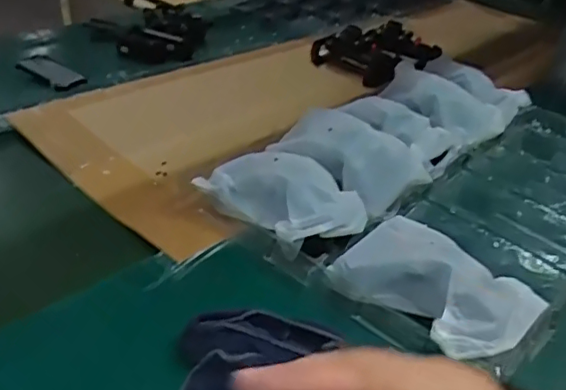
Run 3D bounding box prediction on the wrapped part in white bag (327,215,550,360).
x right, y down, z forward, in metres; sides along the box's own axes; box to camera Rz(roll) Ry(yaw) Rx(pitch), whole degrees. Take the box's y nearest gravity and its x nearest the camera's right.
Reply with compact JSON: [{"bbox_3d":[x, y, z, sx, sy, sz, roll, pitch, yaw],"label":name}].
[{"bbox_3d":[0.136,0.068,0.518,0.123,0.047,0.154,-23,42,-36],"label":"wrapped part in white bag"}]

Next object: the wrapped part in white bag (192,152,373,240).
[{"bbox_3d":[-0.001,0.001,0.597,0.171,0.068,0.099,20,36,22],"label":"wrapped part in white bag"}]

